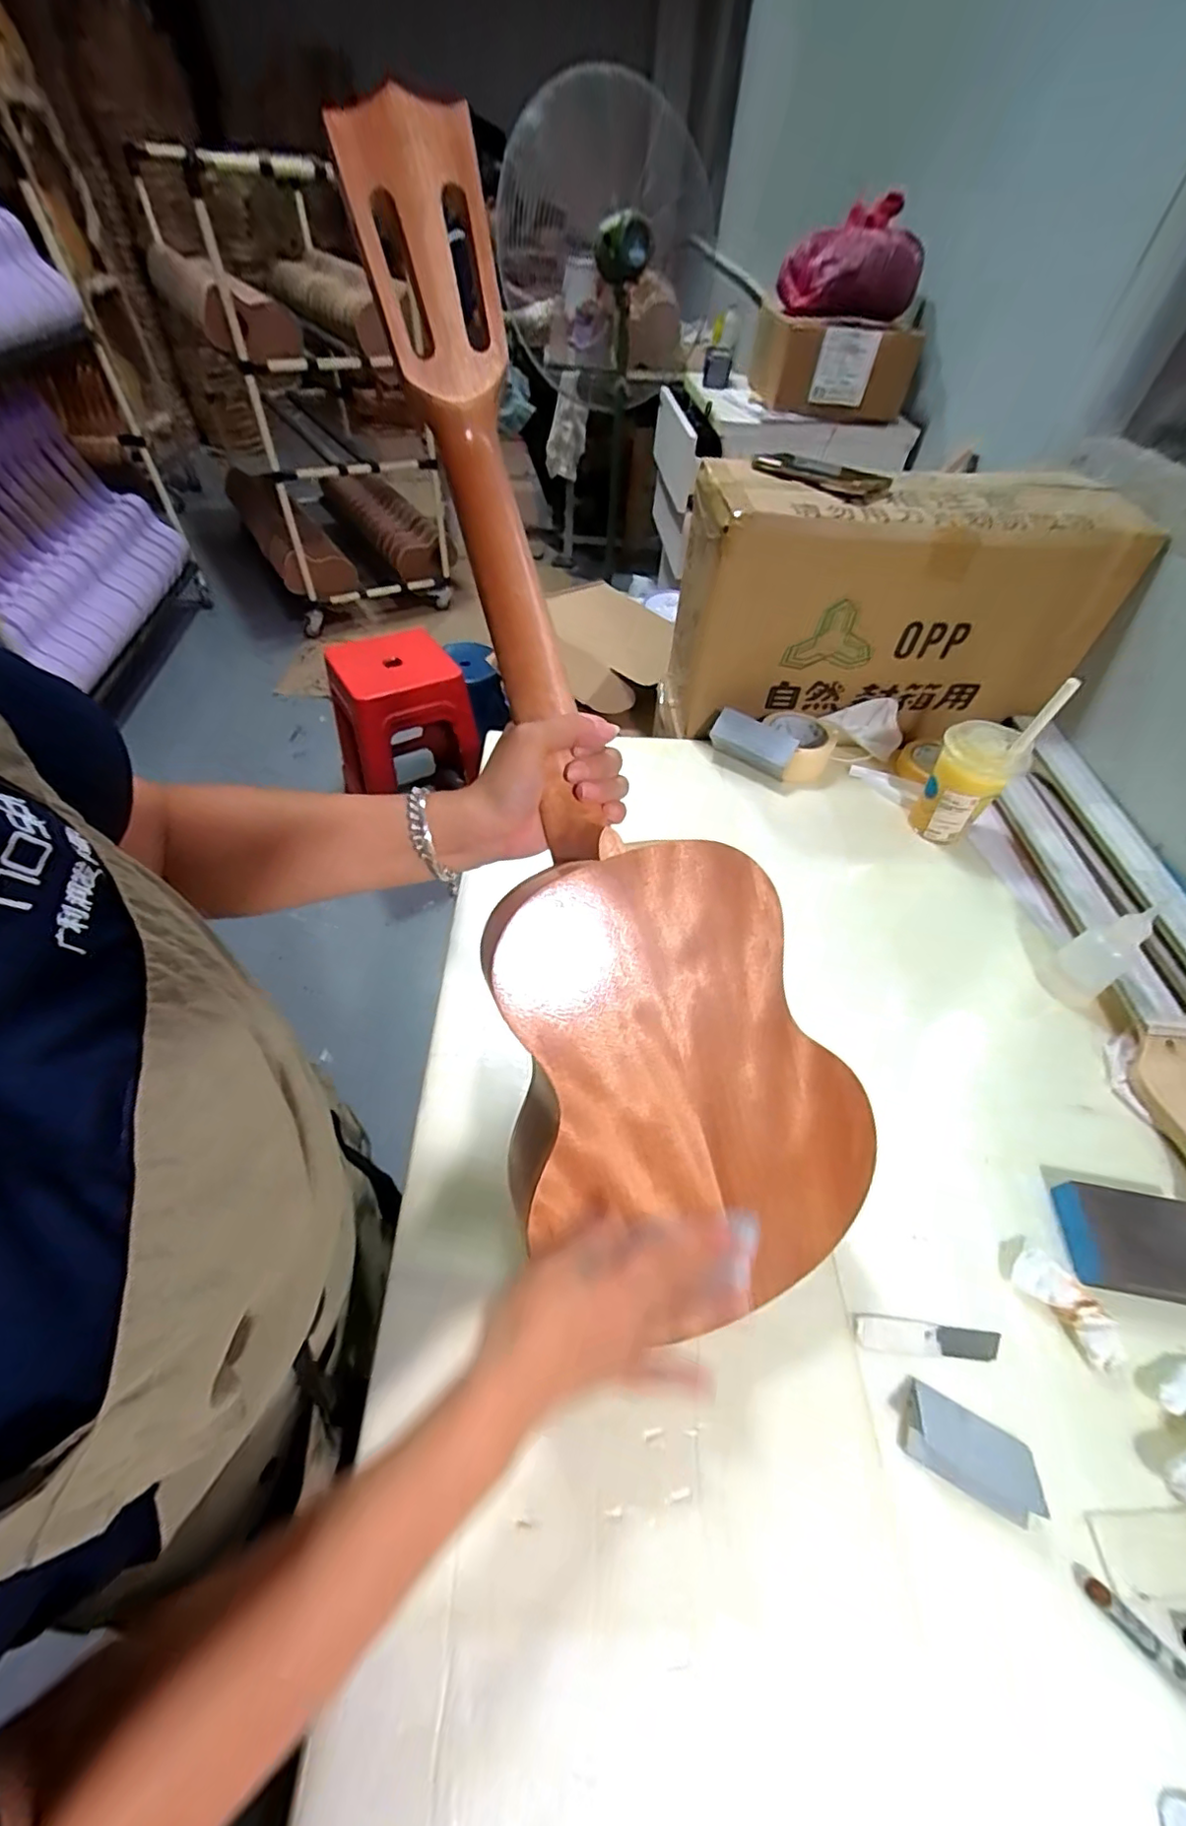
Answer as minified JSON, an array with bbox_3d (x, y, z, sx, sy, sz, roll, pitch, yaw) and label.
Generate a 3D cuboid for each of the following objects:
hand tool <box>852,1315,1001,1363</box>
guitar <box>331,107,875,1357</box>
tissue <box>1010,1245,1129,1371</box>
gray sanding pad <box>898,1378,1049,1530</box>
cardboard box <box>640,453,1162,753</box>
[{"bbox_3d":[0.233,0.295,0.411,0.100,0.004,0.020,4,51,2],"label":"hand tool"},{"bbox_3d":[-0.002,-0.060,0.332,0.207,0.084,0.631,-20,95,-17],"label":"guitar"},{"bbox_3d":[0.338,0.277,0.420,0.032,0.019,0.073,-27,56,-22],"label":"tissue"},{"bbox_3d":[0.235,0.334,0.368,0.073,0.017,0.042,23,54,16],"label":"gray sanding pad"},{"bbox_3d":[0.359,-0.385,0.757,0.485,0.242,0.212,9,51,3],"label":"cardboard box"}]

